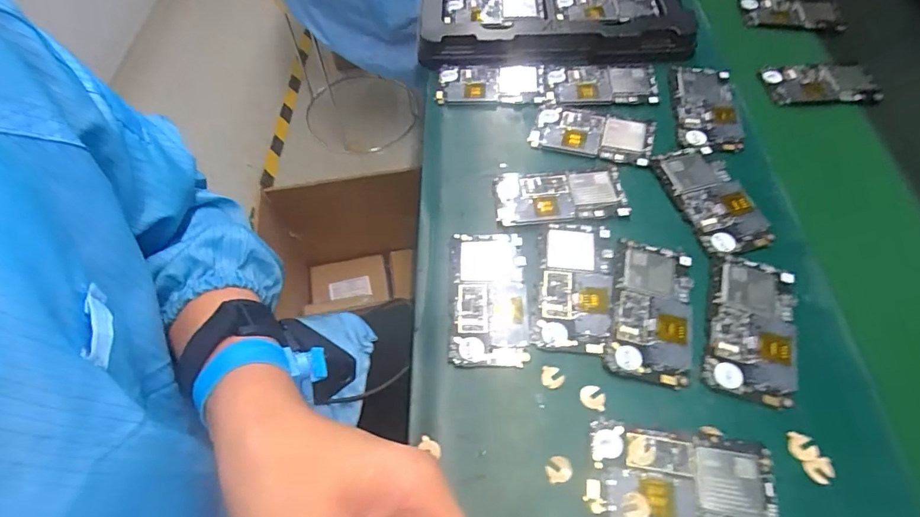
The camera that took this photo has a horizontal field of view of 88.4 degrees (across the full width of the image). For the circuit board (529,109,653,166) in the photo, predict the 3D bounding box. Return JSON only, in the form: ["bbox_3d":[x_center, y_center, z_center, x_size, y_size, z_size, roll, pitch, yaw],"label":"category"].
[{"bbox_3d":[0.142,-0.137,0.508,0.123,0.007,0.068,14,61,8],"label":"circuit board"}]

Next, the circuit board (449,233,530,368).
[{"bbox_3d":[0.026,0.032,0.414,0.064,0.006,0.125,1,60,1],"label":"circuit board"}]

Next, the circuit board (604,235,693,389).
[{"bbox_3d":[0.162,0.043,0.399,0.064,0.005,0.124,14,61,8],"label":"circuit board"}]

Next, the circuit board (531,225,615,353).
[{"bbox_3d":[0.101,0.022,0.417,0.062,0.009,0.124,8,60,5],"label":"circuit board"}]

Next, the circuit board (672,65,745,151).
[{"bbox_3d":[0.271,-0.168,0.522,0.064,0.006,0.129,7,60,5],"label":"circuit board"}]

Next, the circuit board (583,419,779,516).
[{"bbox_3d":[0.155,0.156,0.332,0.123,0.006,0.064,9,60,6],"label":"circuit board"}]

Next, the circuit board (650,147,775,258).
[{"bbox_3d":[0.243,-0.060,0.458,0.068,0.006,0.124,-12,61,-6],"label":"circuit board"}]

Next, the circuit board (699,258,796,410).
[{"bbox_3d":[0.241,0.055,0.390,0.065,0.006,0.125,18,62,10],"label":"circuit board"}]

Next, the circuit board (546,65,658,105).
[{"bbox_3d":[0.165,-0.201,0.550,0.125,0.004,0.059,-1,64,3],"label":"circuit board"}]

